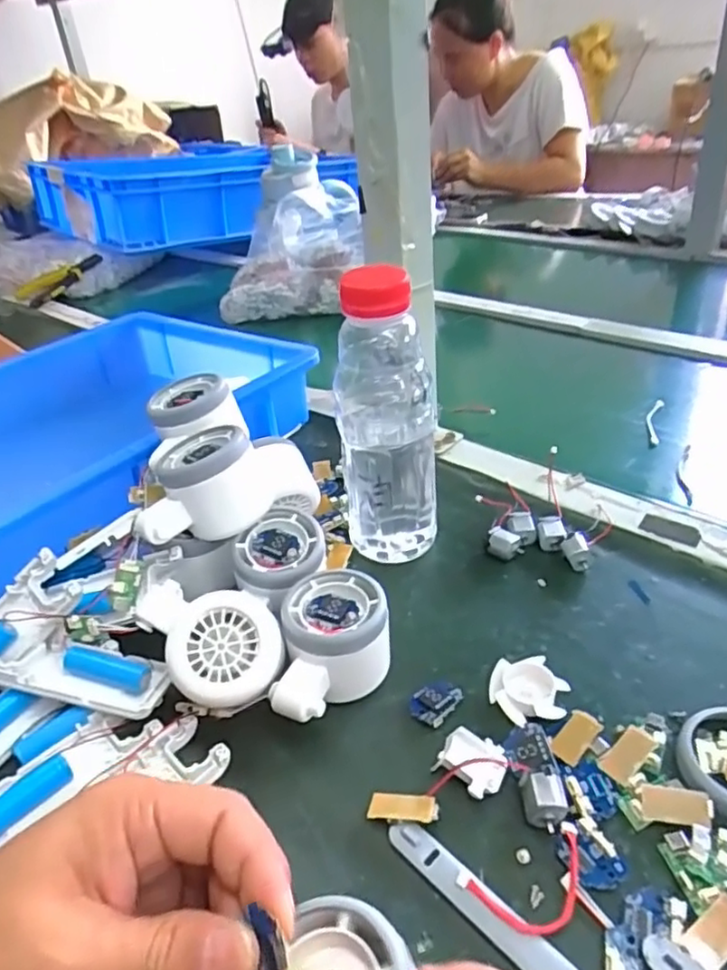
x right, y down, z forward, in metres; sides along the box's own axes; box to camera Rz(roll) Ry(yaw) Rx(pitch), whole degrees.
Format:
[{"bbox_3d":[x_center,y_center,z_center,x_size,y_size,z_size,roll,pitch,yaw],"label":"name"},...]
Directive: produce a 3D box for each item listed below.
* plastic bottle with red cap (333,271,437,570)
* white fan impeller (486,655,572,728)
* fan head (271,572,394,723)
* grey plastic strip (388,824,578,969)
[{"bbox_3d":[0.014,-0.040,0.423,0.061,0.196,0.055,-10,34,-6],"label":"plastic bottle with red cap"},{"bbox_3d":[0.090,0.113,0.351,0.037,0.013,0.037,-21,36,-21],"label":"white fan impeller"},{"bbox_3d":[-0.015,0.094,0.357,0.058,0.053,0.077,-3,34,5],"label":"fan head"},{"bbox_3d":[0.049,0.175,0.269,0.092,0.005,0.015,25,45,38],"label":"grey plastic strip"}]

